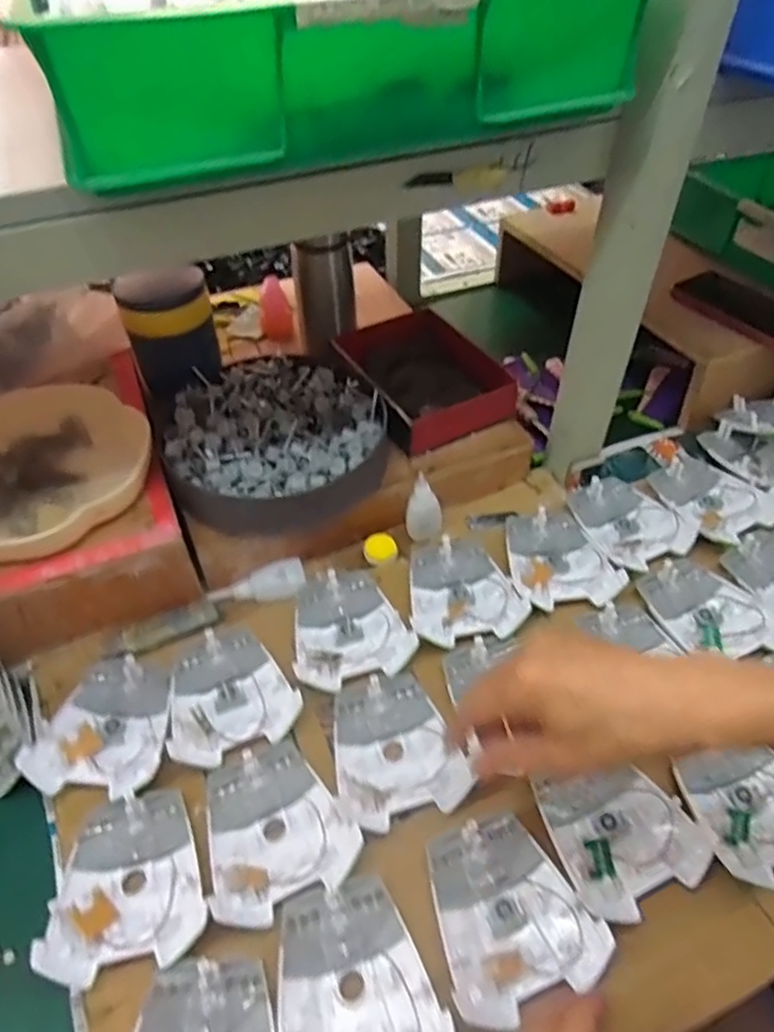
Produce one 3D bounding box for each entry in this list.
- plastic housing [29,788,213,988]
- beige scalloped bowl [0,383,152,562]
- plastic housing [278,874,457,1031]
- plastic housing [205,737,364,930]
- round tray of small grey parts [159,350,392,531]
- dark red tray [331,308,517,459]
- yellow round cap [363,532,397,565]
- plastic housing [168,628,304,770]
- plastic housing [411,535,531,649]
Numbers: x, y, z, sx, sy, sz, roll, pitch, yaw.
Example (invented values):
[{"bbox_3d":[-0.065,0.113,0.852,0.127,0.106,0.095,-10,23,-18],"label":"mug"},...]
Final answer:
[{"bbox_3d":[-0.172,0.245,0.443,0.097,0.031,0.107,-10,49,-10],"label":"plastic housing"},{"bbox_3d":[-0.312,-0.040,0.585,0.190,0.043,0.187,0,48,0],"label":"beige scalloped bowl"},{"bbox_3d":[-0.020,0.285,0.402,0.095,0.016,0.108,-10,49,-9],"label":"plastic housing"},{"bbox_3d":[-0.080,0.216,0.462,0.097,0.016,0.109,-22,52,-19],"label":"plastic housing"},{"bbox_3d":[-0.107,-0.073,0.640,0.210,0.052,0.195,-28,54,-23],"label":"round tray of small grey parts"},{"bbox_3d":[0.038,-0.148,0.705,0.138,0.049,0.180,-21,52,-18],"label":"dark red tray"},{"bbox_3d":[-0.007,0.031,0.640,0.031,0.010,0.032,0,48,0],"label":"yellow round cap"},{"bbox_3d":[-0.129,0.140,0.534,0.096,0.016,0.109,-17,51,-15],"label":"plastic housing"},{"bbox_3d":[0.065,0.063,0.593,0.096,0.016,0.111,-9,49,-9],"label":"plastic housing"}]

